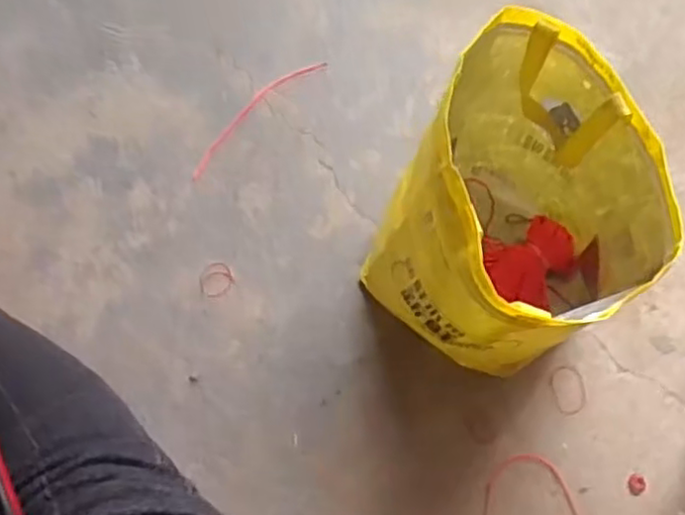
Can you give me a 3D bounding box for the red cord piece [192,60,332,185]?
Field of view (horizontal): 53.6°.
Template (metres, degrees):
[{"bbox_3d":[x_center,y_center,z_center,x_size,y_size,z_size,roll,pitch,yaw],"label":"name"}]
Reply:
[{"bbox_3d":[-0.111,-0.184,0.855,0.036,0.005,0.233,39,70,14],"label":"red cord piece"}]

